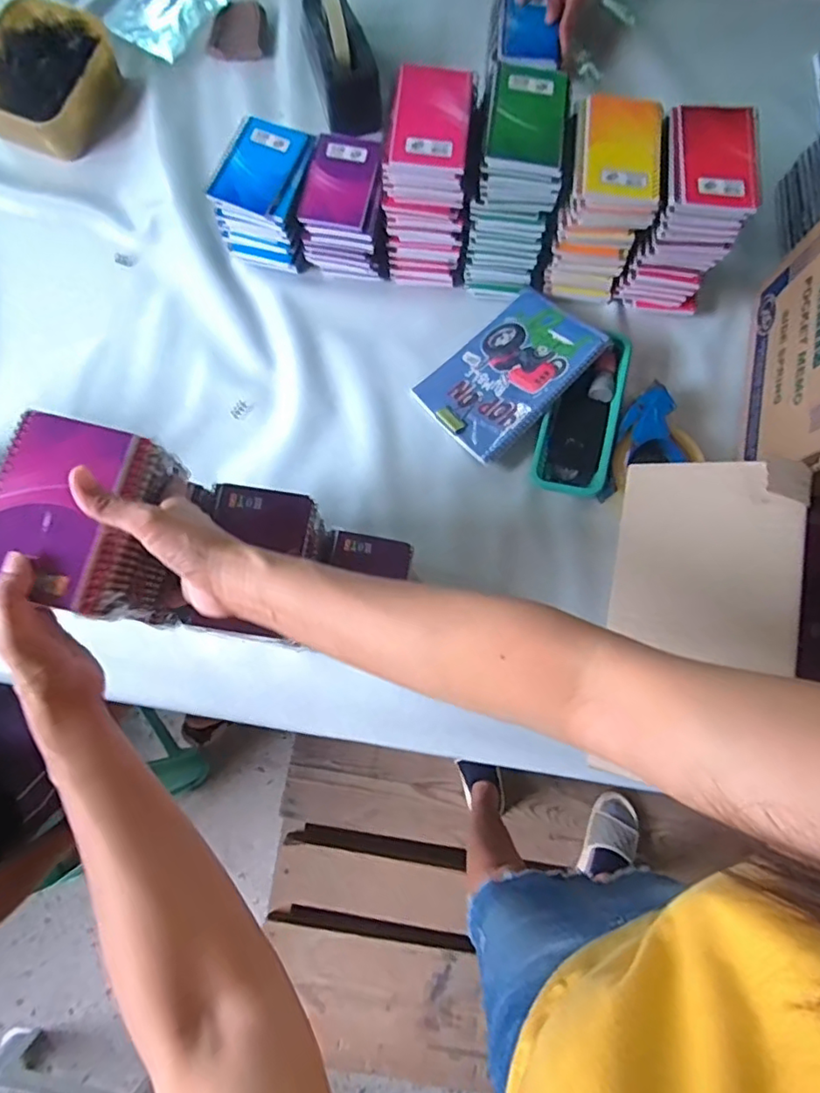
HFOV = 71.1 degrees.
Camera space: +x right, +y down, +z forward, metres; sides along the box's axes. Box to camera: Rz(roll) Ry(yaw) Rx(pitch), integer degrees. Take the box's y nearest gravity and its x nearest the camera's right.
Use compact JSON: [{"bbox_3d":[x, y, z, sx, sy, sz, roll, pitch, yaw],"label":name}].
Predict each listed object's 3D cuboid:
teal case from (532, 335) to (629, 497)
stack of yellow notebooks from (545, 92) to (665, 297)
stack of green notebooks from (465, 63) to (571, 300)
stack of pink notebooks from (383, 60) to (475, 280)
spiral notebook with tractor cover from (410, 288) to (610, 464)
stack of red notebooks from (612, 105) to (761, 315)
[{"bbox_3d":[0.218,-0.166,0.737,0.089,0.046,0.214,15,78,4],"label":"teal case"},{"bbox_3d":[0.230,-0.417,0.714,0.099,0.189,0.131,5,77,2],"label":"stack of yellow notebooks"},{"bbox_3d":[0.133,-0.442,0.719,0.099,0.202,0.149,11,78,4],"label":"stack of green notebooks"},{"bbox_3d":[0.026,-0.447,0.719,0.100,0.211,0.130,6,77,2],"label":"stack of pink notebooks"},{"bbox_3d":[0.129,-0.230,0.750,0.216,0.018,0.151,-42,63,3],"label":"spiral notebook with tractor cover"},{"bbox_3d":[0.337,-0.401,0.713,0.106,0.198,0.127,12,78,4],"label":"stack of red notebooks"}]

